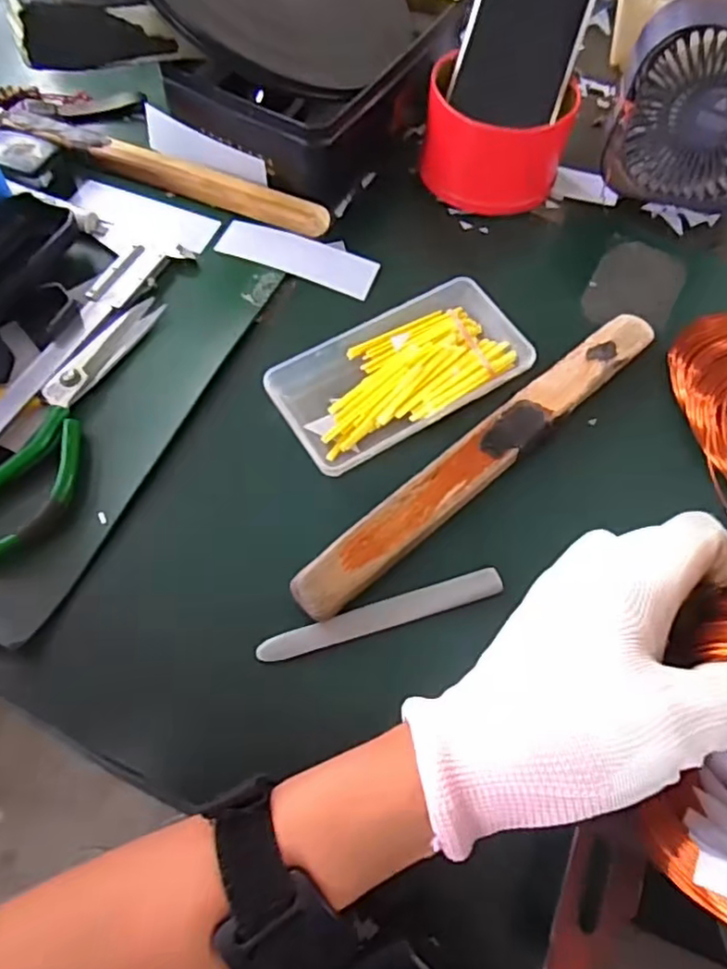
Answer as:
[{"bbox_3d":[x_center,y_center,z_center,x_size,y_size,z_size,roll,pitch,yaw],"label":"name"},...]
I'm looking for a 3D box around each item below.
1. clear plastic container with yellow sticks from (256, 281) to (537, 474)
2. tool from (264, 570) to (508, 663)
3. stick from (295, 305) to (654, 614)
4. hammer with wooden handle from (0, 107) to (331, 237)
[{"bbox_3d":[0.023,-0.069,0.389,0.150,0.018,0.077,-30,69,-14],"label":"clear plastic container with yellow sticks"},{"bbox_3d":[0.010,0.067,0.328,0.129,0.006,0.015,-16,66,-8],"label":"tool"},{"bbox_3d":[0.074,-0.021,0.362,0.274,0.013,0.030,-38,71,-17],"label":"stick"},{"bbox_3d":[-0.154,-0.233,0.456,0.279,0.019,0.033,21,67,9],"label":"hammer with wooden handle"}]

